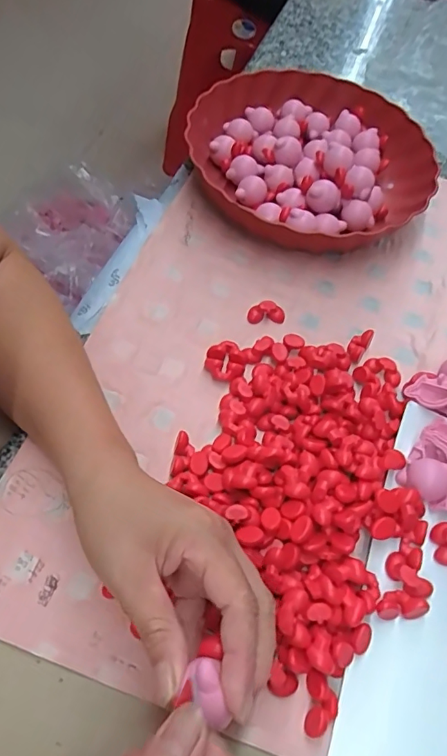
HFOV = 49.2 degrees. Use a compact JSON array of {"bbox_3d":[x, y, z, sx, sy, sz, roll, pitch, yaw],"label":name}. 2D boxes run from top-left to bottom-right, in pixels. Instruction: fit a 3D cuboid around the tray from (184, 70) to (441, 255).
[{"bbox_3d":[0.093,-0.218,0.498,0.228,0.053,0.234,-22,65,-18],"label":"tray"}]

